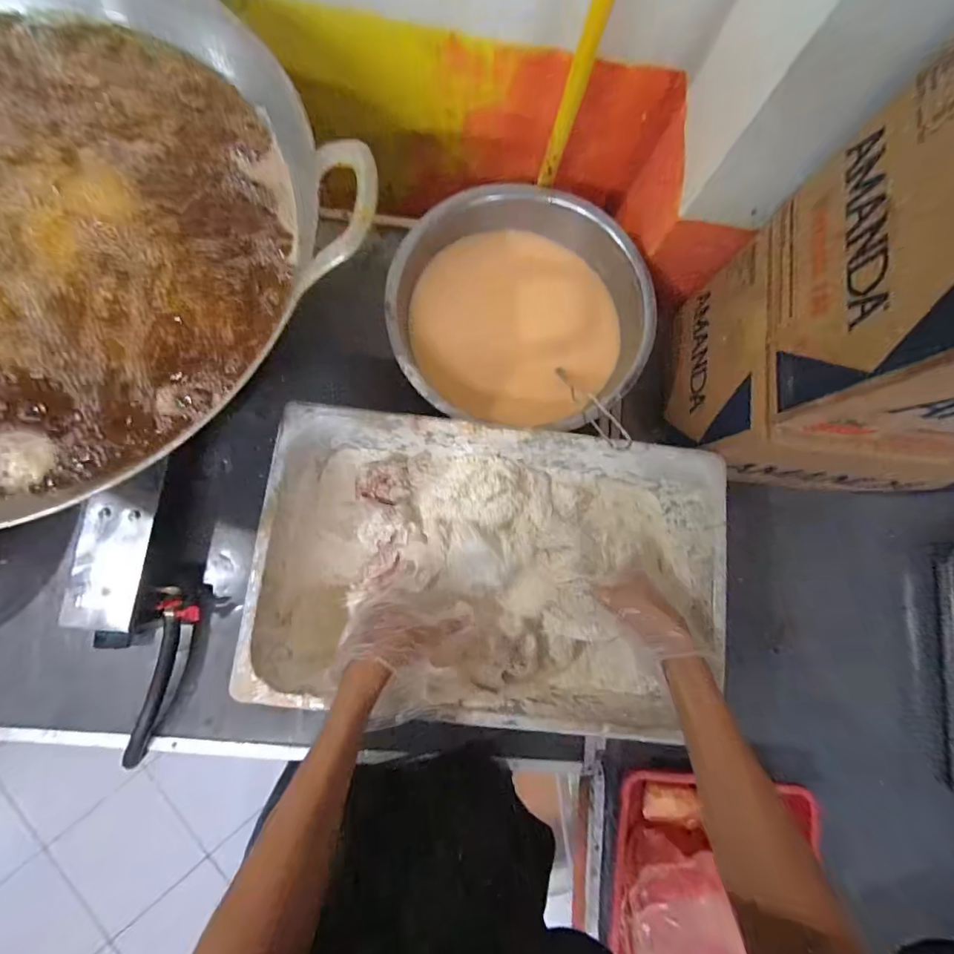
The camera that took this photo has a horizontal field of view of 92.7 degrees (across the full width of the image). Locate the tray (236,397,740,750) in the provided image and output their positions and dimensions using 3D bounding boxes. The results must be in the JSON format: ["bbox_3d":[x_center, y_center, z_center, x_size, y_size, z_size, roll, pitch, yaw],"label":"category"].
[{"bbox_3d":[0.016,0.110,0.573,0.516,0.145,0.320,7,81,-4],"label":"tray"}]

